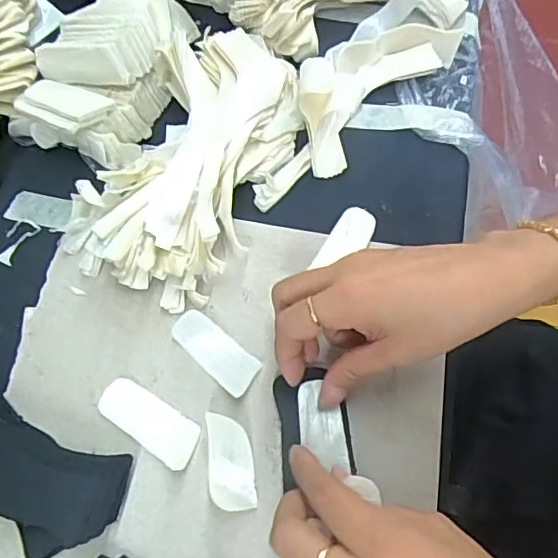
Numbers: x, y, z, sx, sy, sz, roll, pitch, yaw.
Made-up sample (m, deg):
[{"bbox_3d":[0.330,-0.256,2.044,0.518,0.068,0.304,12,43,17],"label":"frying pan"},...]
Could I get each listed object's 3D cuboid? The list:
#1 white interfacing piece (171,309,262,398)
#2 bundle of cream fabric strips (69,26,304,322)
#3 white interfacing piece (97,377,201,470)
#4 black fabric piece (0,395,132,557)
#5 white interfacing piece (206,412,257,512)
[{"bbox_3d":[-0.040,0.045,0.356,0.062,0.012,0.026,40,72,16],"label":"white interfacing piece"},{"bbox_3d":[-0.057,-0.093,0.394,0.121,0.052,0.216,24,68,10],"label":"bundle of cream fabric strips"},{"bbox_3d":[-0.079,0.086,0.341,0.067,0.008,0.027,32,70,13],"label":"white interfacing piece"},{"bbox_3d":[-0.169,0.083,0.328,0.183,0.031,0.069,38,71,15],"label":"black fabric piece"},{"bbox_3d":[-0.029,0.107,0.330,0.026,0.011,0.055,-6,66,-3],"label":"white interfacing piece"}]

